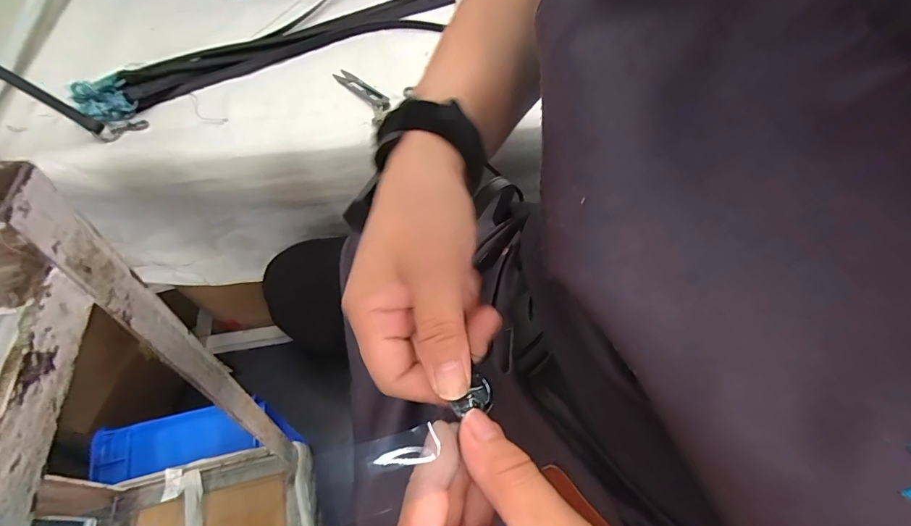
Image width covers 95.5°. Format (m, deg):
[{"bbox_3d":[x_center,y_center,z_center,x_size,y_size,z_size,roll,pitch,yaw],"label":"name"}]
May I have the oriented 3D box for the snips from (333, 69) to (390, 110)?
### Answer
[{"bbox_3d":[-0.115,-0.219,0.518,0.022,0.015,0.098,-38,66,-25],"label":"snips"}]

